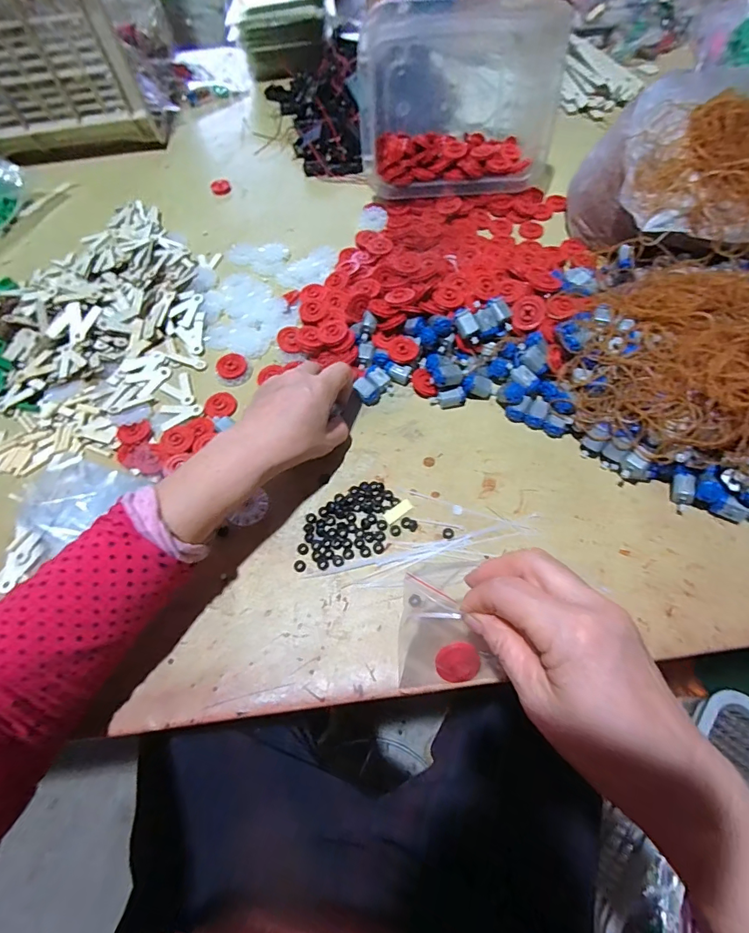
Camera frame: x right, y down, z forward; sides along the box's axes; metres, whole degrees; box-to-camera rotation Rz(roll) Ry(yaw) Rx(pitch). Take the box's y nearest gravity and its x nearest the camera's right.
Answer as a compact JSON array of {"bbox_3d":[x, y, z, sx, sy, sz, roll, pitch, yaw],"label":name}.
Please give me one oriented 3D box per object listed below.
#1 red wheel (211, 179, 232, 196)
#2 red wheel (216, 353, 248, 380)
[{"bbox_3d":[-0.230,-0.419,0.645,0.029,0.007,0.032,-23,64,-10],"label":"red wheel"},{"bbox_3d":[-0.157,-0.110,0.473,0.033,0.010,0.029,-38,67,-16],"label":"red wheel"}]

